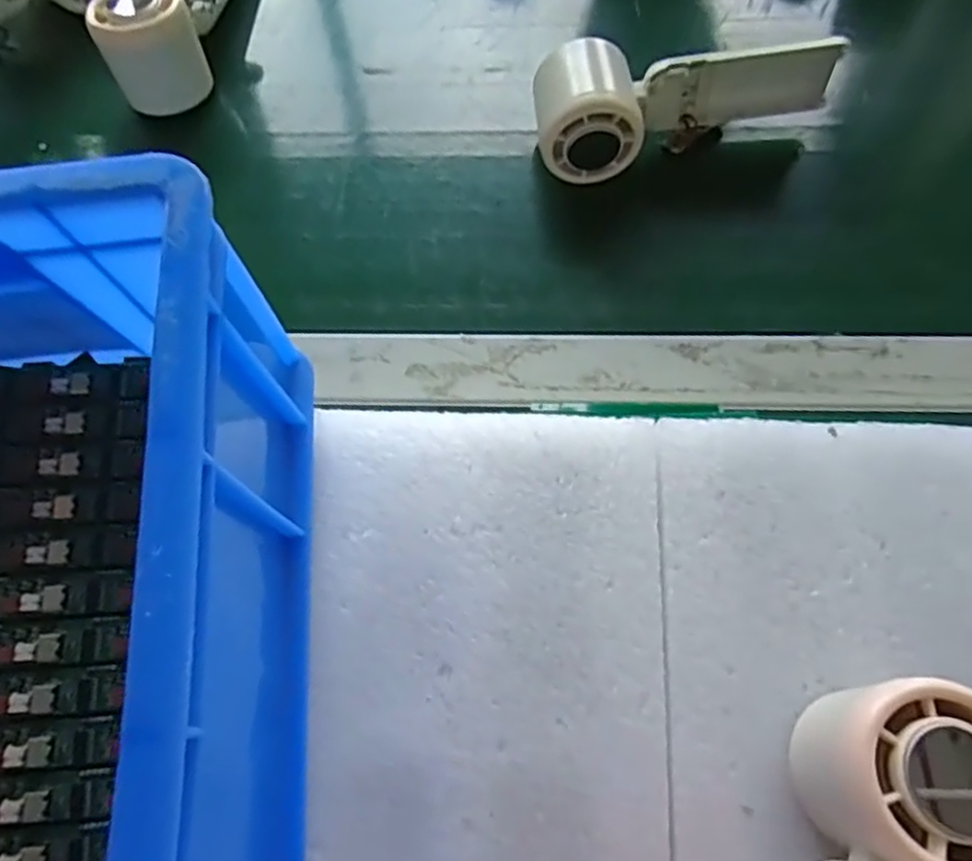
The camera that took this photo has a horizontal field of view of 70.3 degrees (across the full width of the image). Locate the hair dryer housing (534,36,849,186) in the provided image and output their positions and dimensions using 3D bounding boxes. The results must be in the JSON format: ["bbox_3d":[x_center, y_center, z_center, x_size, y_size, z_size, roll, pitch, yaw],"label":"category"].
[{"bbox_3d":[0.106,-0.193,0.393,0.160,0.054,0.060,-16,67,-4],"label":"hair dryer housing"}]

